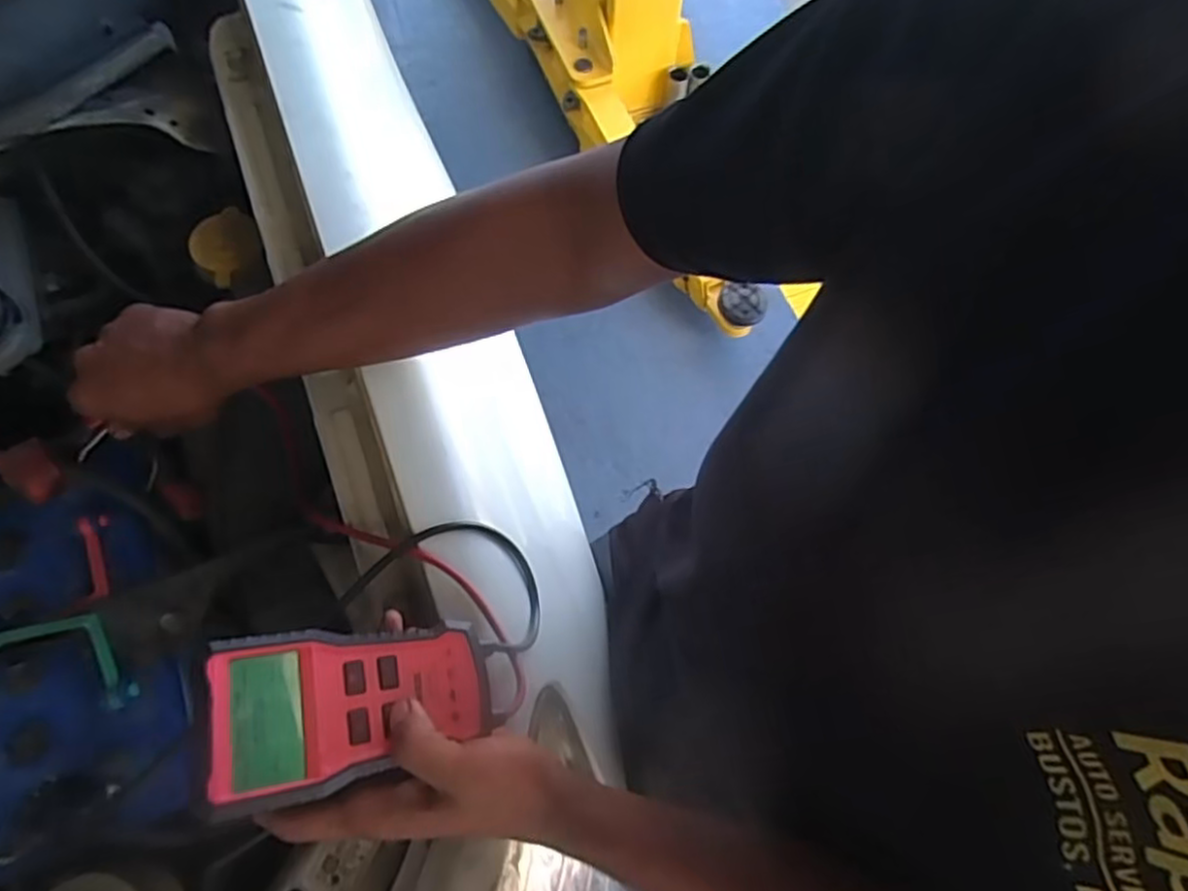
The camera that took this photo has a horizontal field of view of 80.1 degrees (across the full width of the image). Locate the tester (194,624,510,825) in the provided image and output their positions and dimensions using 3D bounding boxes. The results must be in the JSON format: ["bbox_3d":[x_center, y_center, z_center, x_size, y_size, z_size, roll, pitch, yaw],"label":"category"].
[{"bbox_3d":[-0.128,0.137,0.376,0.136,0.029,0.075,-3,65,-28],"label":"tester"}]

